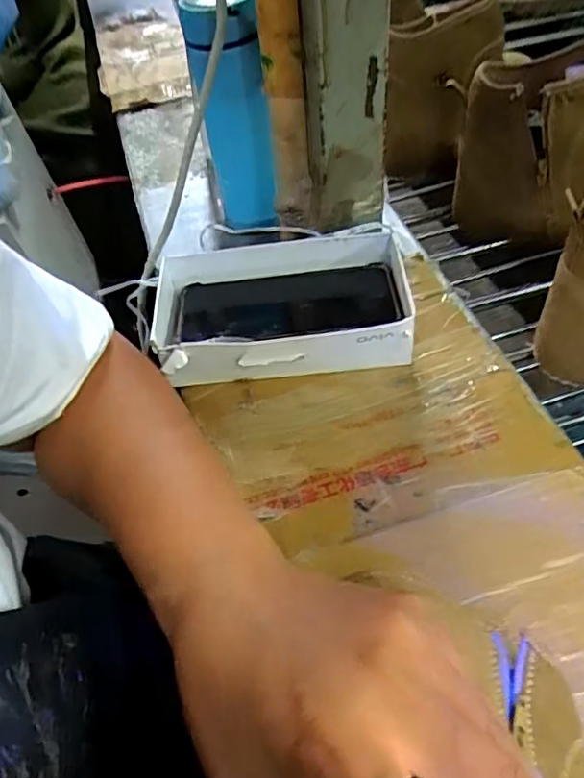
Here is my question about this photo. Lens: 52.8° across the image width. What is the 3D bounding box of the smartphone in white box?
[{"bbox_3d":[-0.008,-0.056,0.447,0.186,0.053,0.108,-7,49,2],"label":"smartphone in white box"}]

